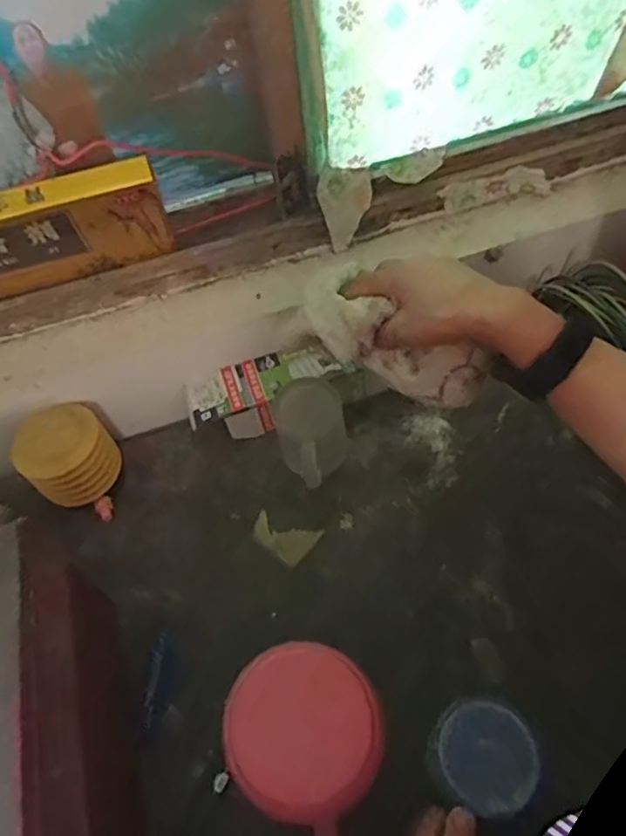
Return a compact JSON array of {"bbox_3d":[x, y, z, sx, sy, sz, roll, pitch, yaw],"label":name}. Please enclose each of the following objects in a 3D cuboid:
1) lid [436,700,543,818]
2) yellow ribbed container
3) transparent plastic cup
[{"bbox_3d":[0.128,0.247,0.441,0.069,0.009,0.068,-2,60,3],"label":"lid"},{"bbox_3d":[-0.267,0.043,0.671,0.089,0.084,0.094,40,70,23],"label":"yellow ribbed container"},{"bbox_3d":[0.001,0.024,0.661,0.075,0.102,0.099,-11,60,-2],"label":"transparent plastic cup"}]

